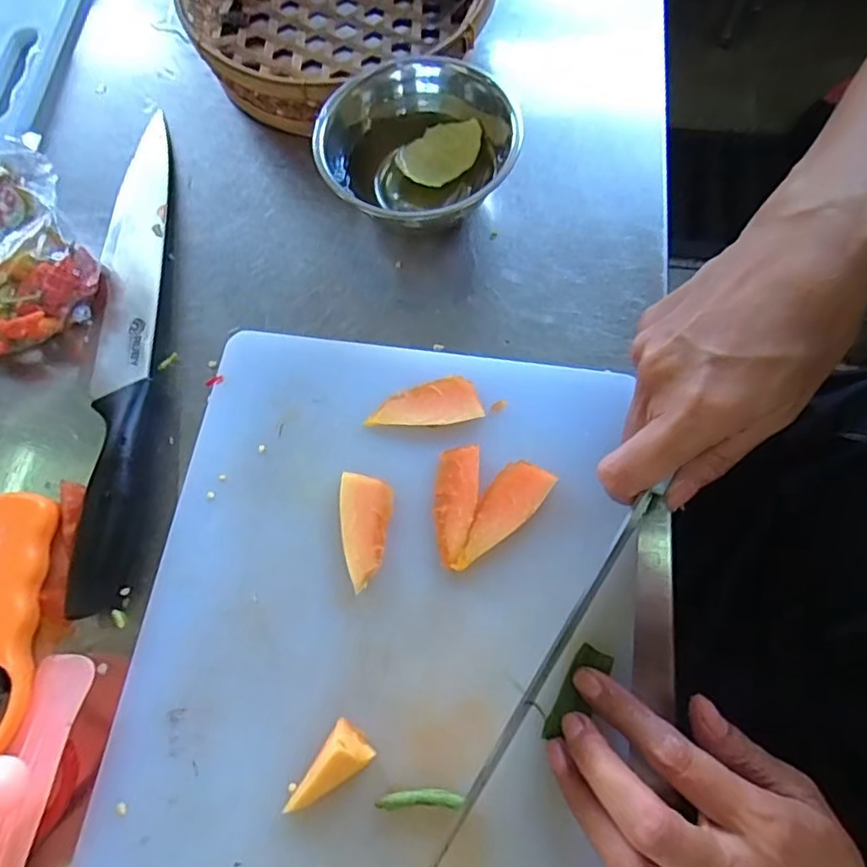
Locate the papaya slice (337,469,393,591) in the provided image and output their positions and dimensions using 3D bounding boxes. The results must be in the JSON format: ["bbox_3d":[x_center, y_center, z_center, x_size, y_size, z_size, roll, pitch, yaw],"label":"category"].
[{"bbox_3d":[-0.035,0.047,0.290,0.026,0.005,0.054,6,70,4],"label":"papaya slice"}]

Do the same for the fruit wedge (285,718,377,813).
[{"bbox_3d":[-0.046,0.145,0.253,0.020,0.015,0.041,41,76,15],"label":"fruit wedge"}]

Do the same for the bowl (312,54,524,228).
[{"bbox_3d":[-0.008,-0.158,0.345,0.104,0.054,0.110,-1,71,3],"label":"bowl"}]

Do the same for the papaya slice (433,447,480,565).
[{"bbox_3d":[0.011,0.034,0.291,0.020,0.005,0.058,6,70,4],"label":"papaya slice"}]

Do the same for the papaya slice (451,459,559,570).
[{"bbox_3d":[0.032,0.039,0.287,0.024,0.007,0.061,37,75,14],"label":"papaya slice"}]

